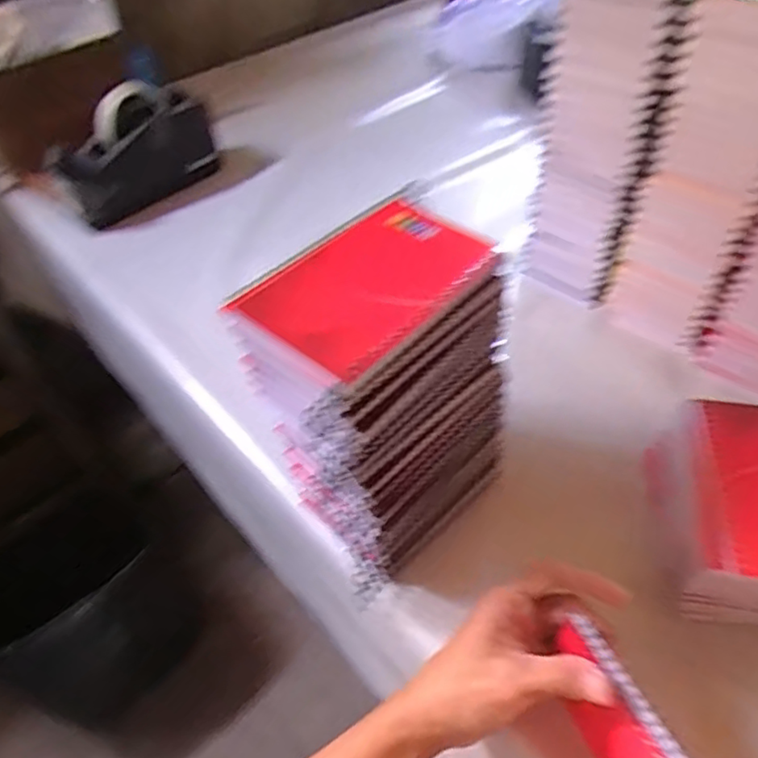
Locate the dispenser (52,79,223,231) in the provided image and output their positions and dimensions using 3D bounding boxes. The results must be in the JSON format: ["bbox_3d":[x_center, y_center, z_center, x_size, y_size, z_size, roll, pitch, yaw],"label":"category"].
[{"bbox_3d":[-0.295,-0.281,0.752,0.063,0.121,0.204,26,55,26],"label":"dispenser"}]

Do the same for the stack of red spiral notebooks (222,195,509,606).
[{"bbox_3d":[0.002,0.023,0.384,0.096,0.218,0.149,34,59,31],"label":"stack of red spiral notebooks"}]

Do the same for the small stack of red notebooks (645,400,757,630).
[{"bbox_3d":[0.240,0.088,0.395,0.097,0.080,0.134,6,49,11],"label":"small stack of red notebooks"}]

